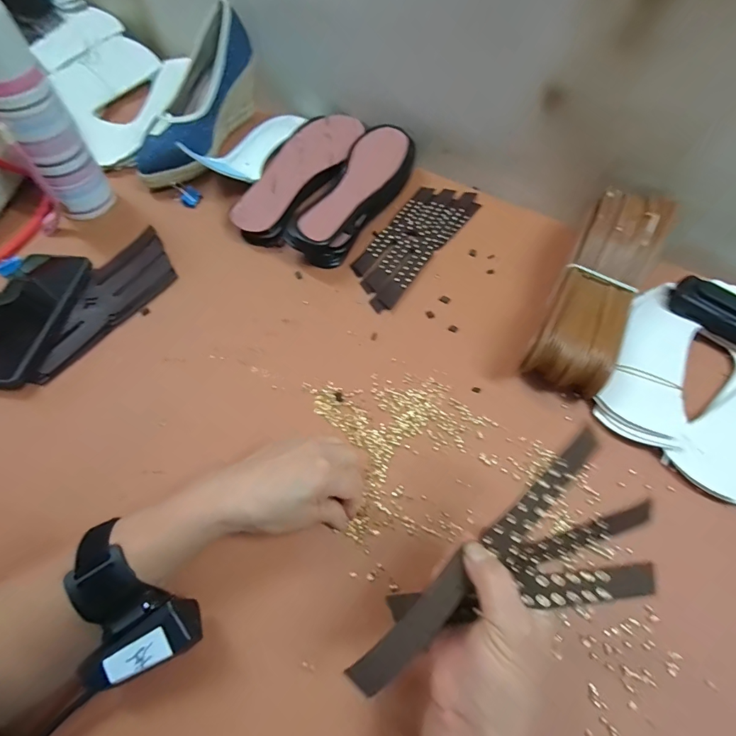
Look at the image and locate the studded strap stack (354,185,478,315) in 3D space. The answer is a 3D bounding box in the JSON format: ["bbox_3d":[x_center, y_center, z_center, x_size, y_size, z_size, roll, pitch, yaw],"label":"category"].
[{"bbox_3d":[0.057,-0.163,0.505,0.074,0.006,0.217,34,65,15],"label":"studded strap stack"}]

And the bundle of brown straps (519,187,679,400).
[{"bbox_3d":[0.241,-0.083,0.438,0.081,0.086,0.235,27,65,11],"label":"bundle of brown straps"}]

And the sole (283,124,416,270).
[{"bbox_3d":[-0.015,-0.219,0.508,0.071,0.044,0.226,29,65,11],"label":"sole"}]

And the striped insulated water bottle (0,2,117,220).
[{"bbox_3d":[-0.355,-0.267,0.433,0.066,0.204,0.060,-31,69,-17],"label":"striped insulated water bottle"}]

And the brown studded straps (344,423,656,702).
[{"bbox_3d":[0.084,0.135,0.255,0.203,0.042,0.087,-32,70,-5],"label":"brown studded straps"}]

